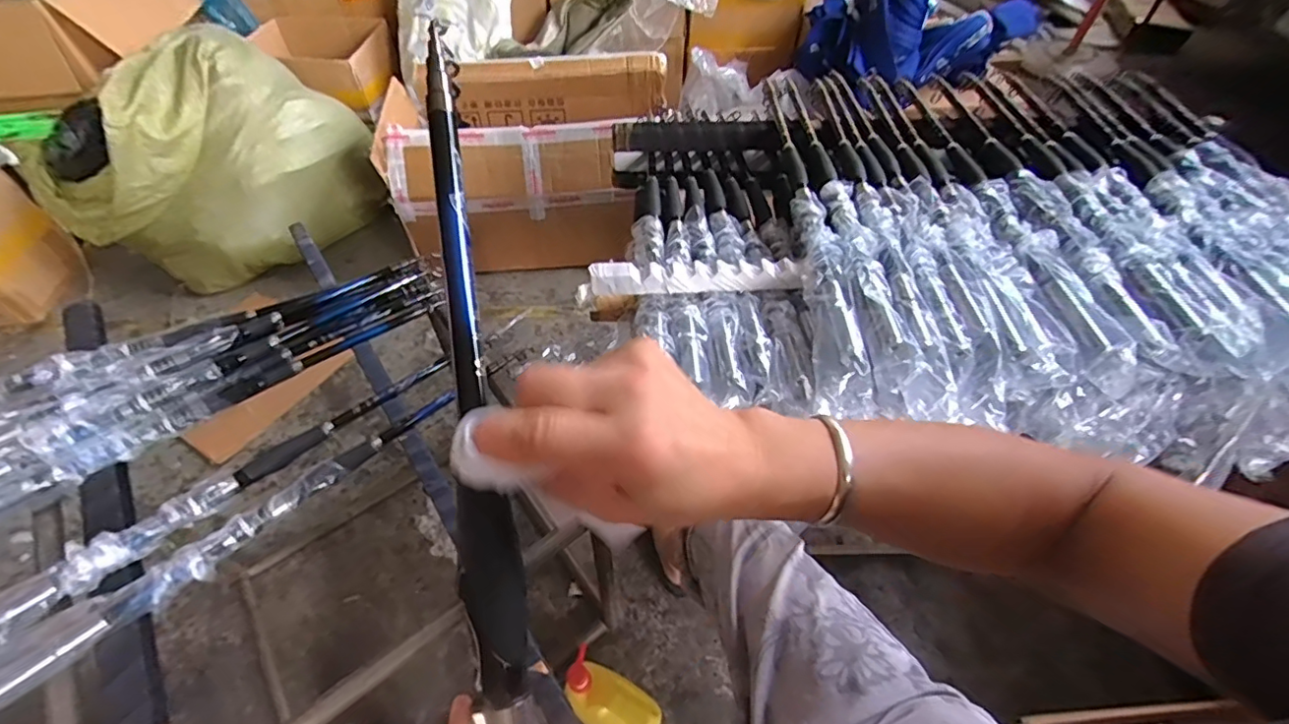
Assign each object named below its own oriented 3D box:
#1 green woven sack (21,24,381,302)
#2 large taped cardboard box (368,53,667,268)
[{"bbox_3d":[-1.163,-0.543,1.489,0.744,0.485,0.404,-34,58,-24],"label":"green woven sack"},{"bbox_3d":[-0.301,-0.586,1.609,0.767,0.368,0.515,-6,51,-4],"label":"large taped cardboard box"}]

